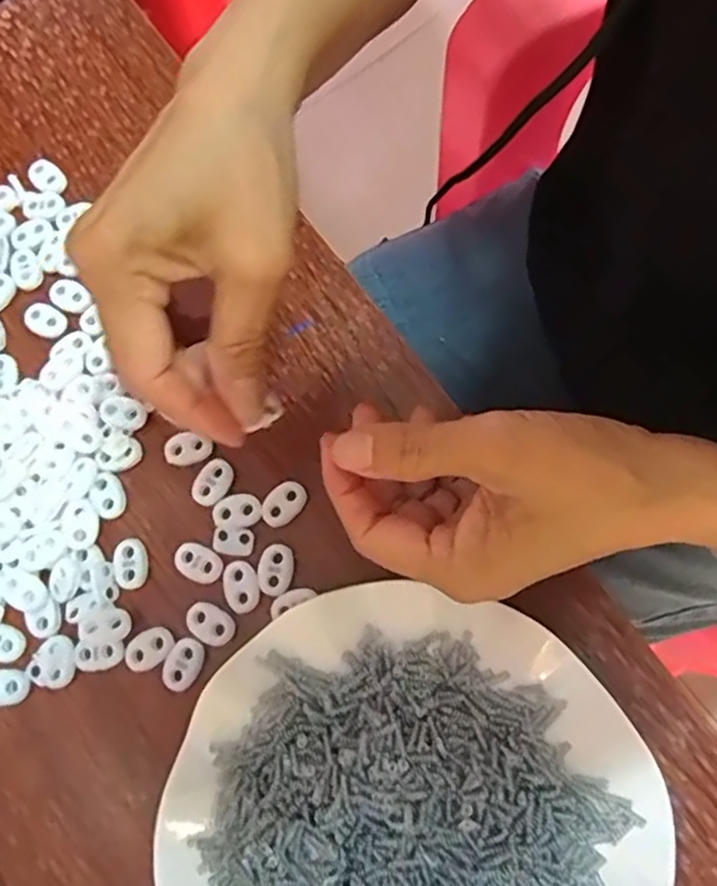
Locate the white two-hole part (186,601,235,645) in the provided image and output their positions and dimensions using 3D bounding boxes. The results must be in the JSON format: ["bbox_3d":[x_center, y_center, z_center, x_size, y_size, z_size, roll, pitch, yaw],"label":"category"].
[{"bbox_3d":[-0.067,0.080,0.301,0.022,0.004,0.016,30,81,12],"label":"white two-hole part"}]

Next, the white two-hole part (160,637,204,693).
[{"bbox_3d":[-0.078,0.097,0.298,0.016,0.004,0.022,24,79,11],"label":"white two-hole part"}]

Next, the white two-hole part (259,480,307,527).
[{"bbox_3d":[-0.035,0.027,0.310,0.023,0.004,0.016,-42,76,-6],"label":"white two-hole part"}]

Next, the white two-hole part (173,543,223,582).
[{"bbox_3d":[-0.074,0.054,0.306,0.023,0.004,0.015,26,80,11],"label":"white two-hole part"}]

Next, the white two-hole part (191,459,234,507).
[{"bbox_3d":[-0.069,0.018,0.315,0.016,0.004,0.022,40,83,13],"label":"white two-hole part"}]

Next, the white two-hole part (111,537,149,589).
[{"bbox_3d":[-0.106,0.056,0.311,0.016,0.005,0.022,-16,75,1],"label":"white two-hole part"}]

